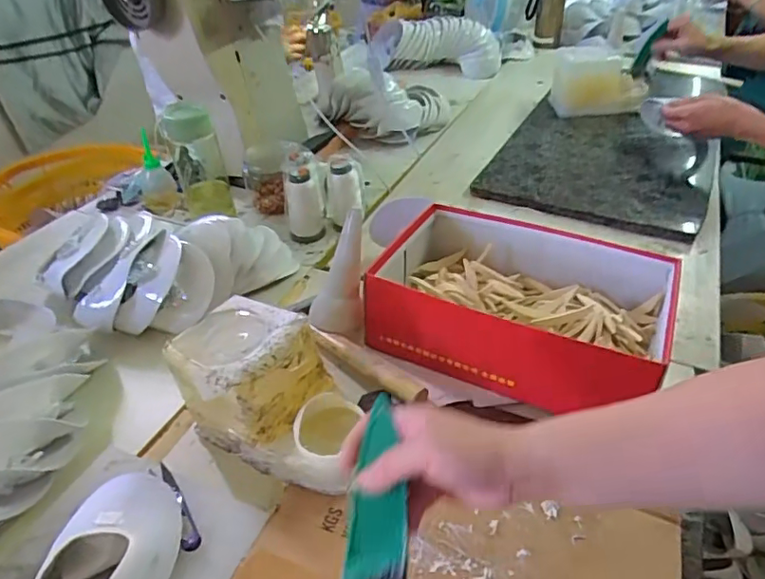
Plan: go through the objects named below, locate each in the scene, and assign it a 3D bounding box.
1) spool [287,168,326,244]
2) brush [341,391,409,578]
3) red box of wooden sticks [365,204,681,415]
[{"bbox_3d":[-0.127,-0.137,0.888,0.058,0.109,0.051,-7,39,-5],"label":"spool"},{"bbox_3d":[-0.002,0.138,0.374,0.041,0.007,0.138,1,55,5],"label":"brush"},{"bbox_3d":[0.163,0.017,0.656,0.310,0.125,0.213,17,44,23],"label":"red box of wooden sticks"}]

